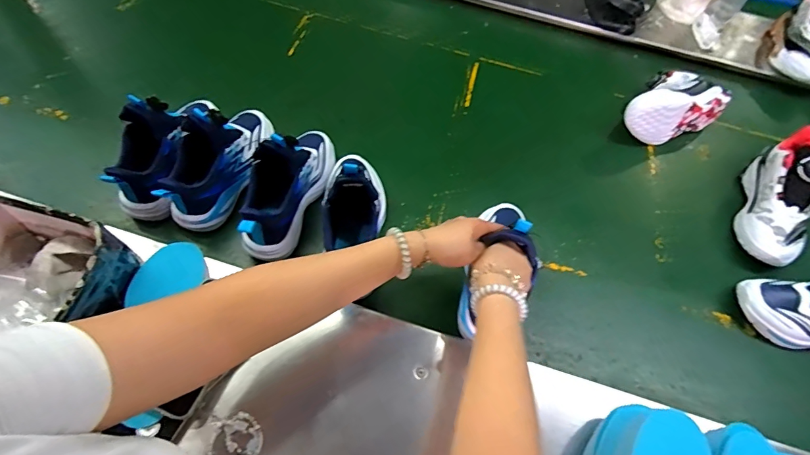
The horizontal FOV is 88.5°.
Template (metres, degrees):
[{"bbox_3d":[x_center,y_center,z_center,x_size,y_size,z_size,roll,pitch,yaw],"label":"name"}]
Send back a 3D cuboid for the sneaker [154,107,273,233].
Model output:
[{"bbox_3d":[-0.281,-0.113,0.619,0.087,0.110,0.222,13,59,4],"label":"sneaker"}]

